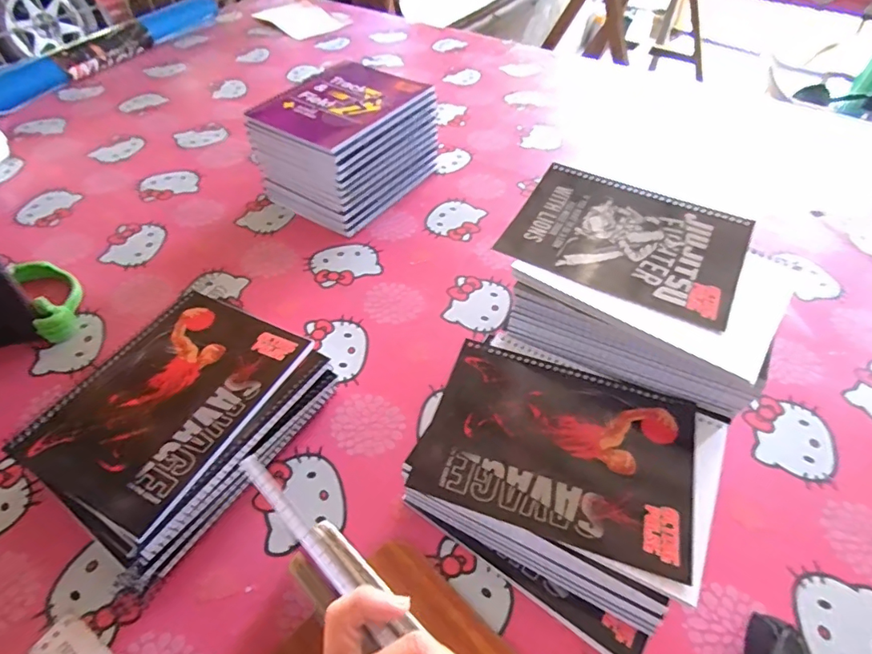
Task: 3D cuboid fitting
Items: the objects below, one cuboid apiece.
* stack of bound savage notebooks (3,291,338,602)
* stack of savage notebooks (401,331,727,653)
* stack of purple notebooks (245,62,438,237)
[{"bbox_3d":[-0.217,0.074,0.437,0.166,0.054,0.206,28,54,23],"label":"stack of bound savage notebooks"},{"bbox_3d":[0.096,0.115,0.400,0.209,0.059,0.174,23,52,19],"label":"stack of savage notebooks"},{"bbox_3d":[-0.117,-0.246,0.676,0.163,0.121,0.192,27,54,22],"label":"stack of purple notebooks"}]

